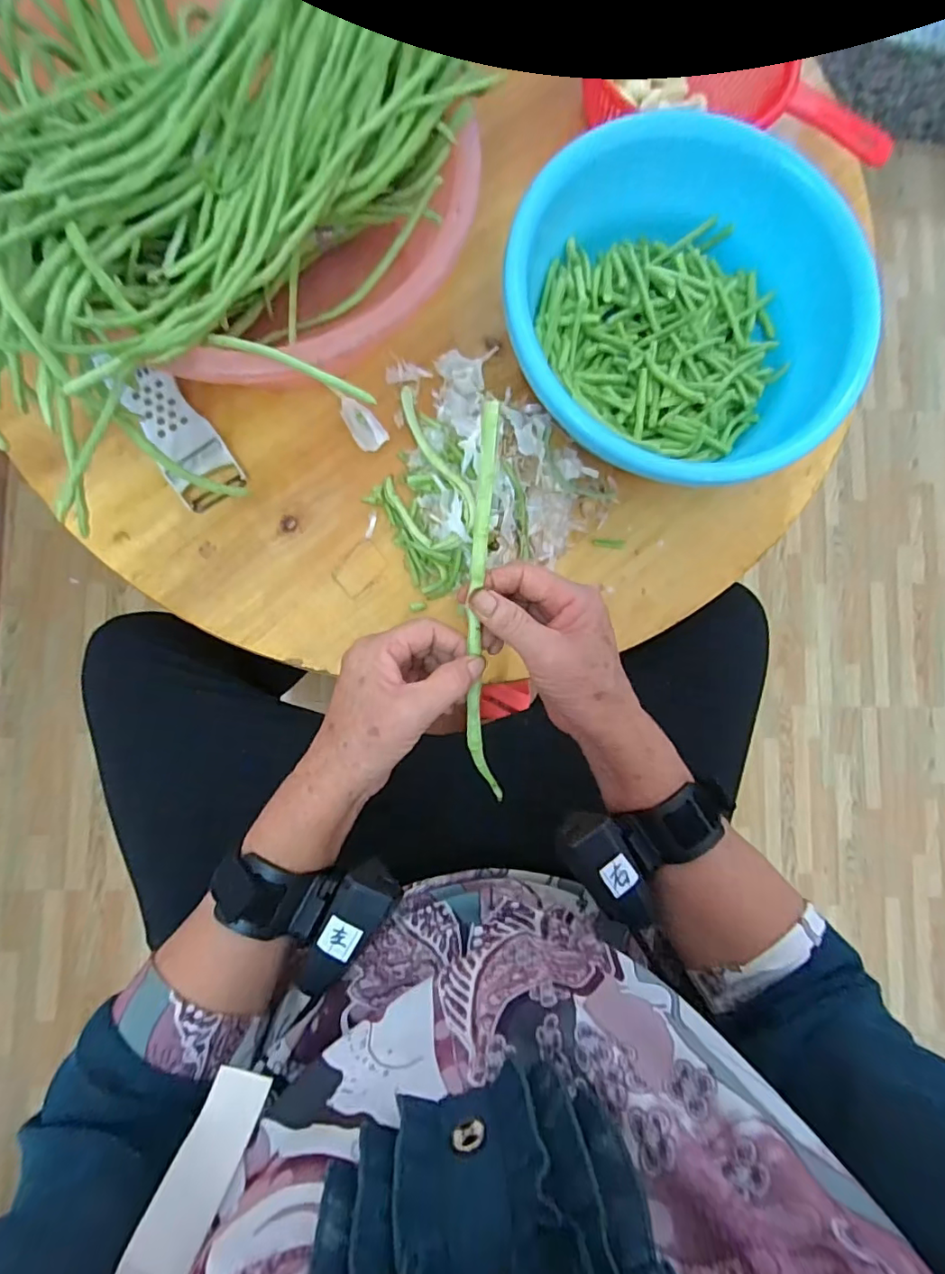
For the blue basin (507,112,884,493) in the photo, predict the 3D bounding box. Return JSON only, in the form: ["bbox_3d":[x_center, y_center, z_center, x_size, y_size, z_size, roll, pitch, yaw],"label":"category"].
[{"bbox_3d":[0.173,-0.265,0.448,0.286,0.086,0.251,34,82,-3],"label":"blue basin"}]

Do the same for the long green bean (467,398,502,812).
[{"bbox_3d":[0.008,-0.008,0.326,0.021,0.008,0.243,1,108,-1],"label":"long green bean"}]

